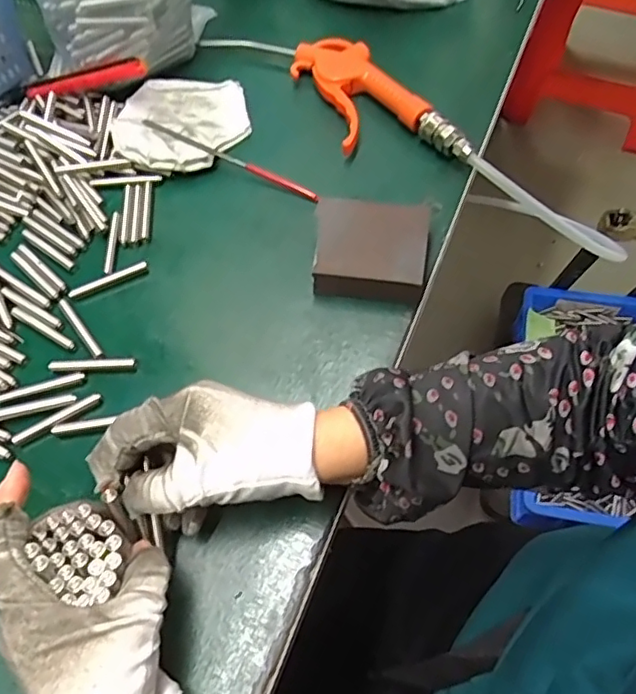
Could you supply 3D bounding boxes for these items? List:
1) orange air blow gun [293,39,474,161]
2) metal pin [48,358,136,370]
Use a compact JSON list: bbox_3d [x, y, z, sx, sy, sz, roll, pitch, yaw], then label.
[{"bbox_3d":[0.038,-0.199,0.489,0.075,0.027,0.179,-25,63,-16],"label":"orange air blow gun"},{"bbox_3d":[-0.151,0.012,0.393,0.057,0.004,0.007,-1,59,-3],"label":"metal pin"}]

